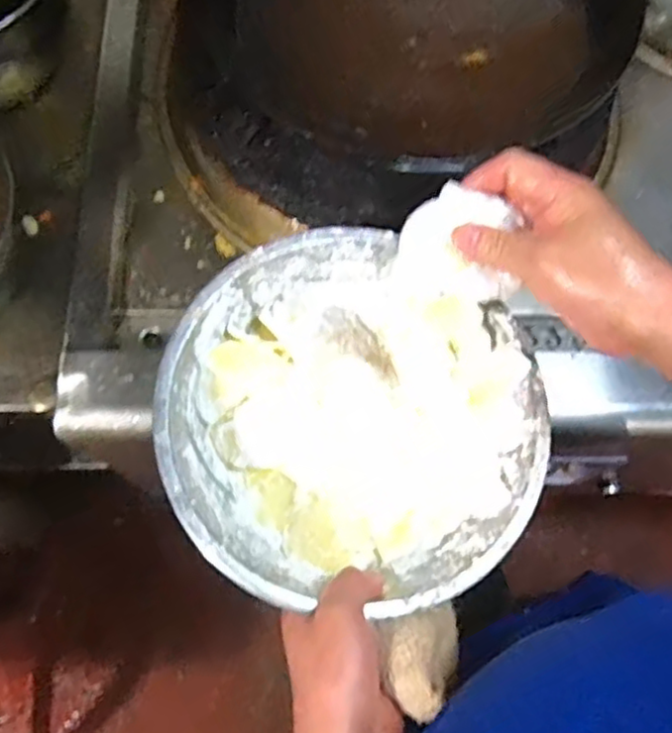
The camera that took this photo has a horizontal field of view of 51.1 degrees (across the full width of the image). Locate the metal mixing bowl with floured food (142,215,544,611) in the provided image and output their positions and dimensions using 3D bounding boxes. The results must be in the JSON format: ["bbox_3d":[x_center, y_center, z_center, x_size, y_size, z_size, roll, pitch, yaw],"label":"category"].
[{"bbox_3d":[0.010,0.042,0.507,0.260,0.071,0.248,1,71,-2],"label":"metal mixing bowl with floured food"}]

